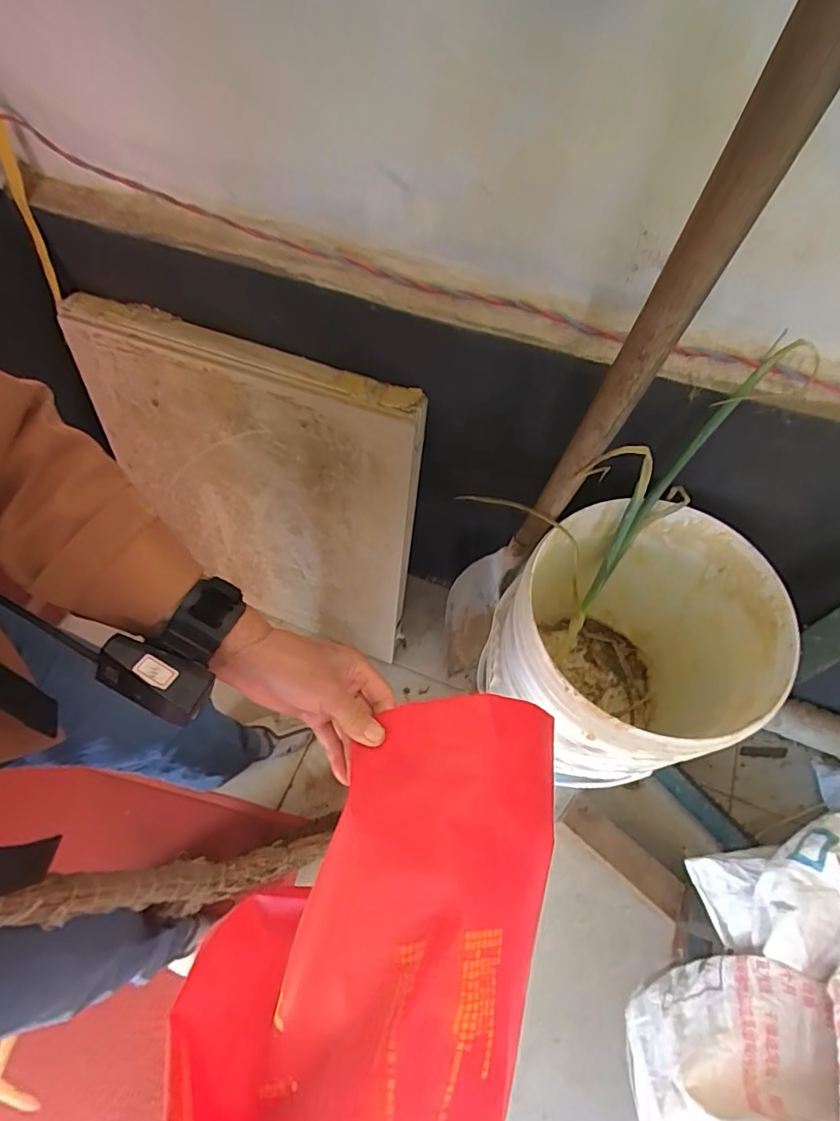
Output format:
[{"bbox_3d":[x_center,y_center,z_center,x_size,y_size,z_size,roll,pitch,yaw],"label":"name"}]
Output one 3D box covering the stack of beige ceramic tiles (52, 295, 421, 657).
[{"bbox_3d":[-0.303,-0.107,0.955,0.612,0.586,0.055,21,47,11],"label":"stack of beige ceramic tiles"}]

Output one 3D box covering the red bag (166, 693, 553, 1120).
[{"bbox_3d":[-0.006,0.237,0.321,0.196,0.159,0.299,38,73,15],"label":"red bag"}]

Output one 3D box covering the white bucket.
[{"bbox_3d":[0.268,0.128,0.746,0.304,0.388,0.291,-1,62,1],"label":"white bucket"}]

